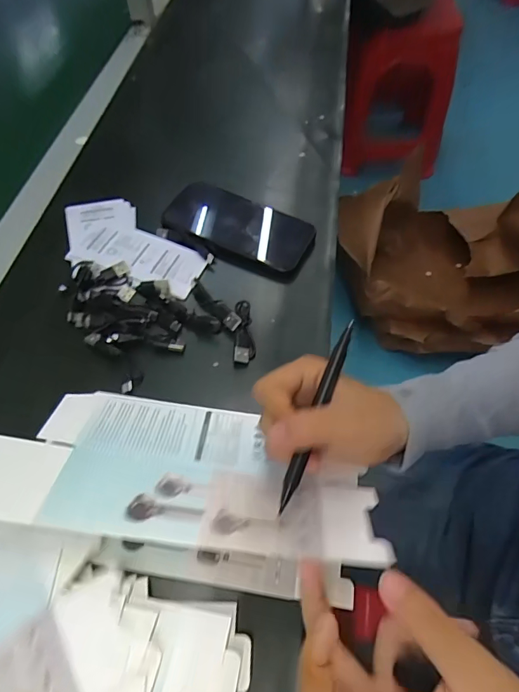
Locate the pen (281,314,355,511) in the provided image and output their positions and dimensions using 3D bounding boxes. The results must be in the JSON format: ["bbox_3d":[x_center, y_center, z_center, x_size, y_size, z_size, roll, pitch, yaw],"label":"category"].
[{"bbox_3d":[0.035,0.038,0.258,0.009,0.006,0.120,19,69,13],"label":"pen"}]

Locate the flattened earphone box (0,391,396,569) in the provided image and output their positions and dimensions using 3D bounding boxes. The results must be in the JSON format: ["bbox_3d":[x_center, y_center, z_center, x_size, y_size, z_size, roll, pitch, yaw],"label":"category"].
[{"bbox_3d":[-0.059,0.076,0.287,0.263,0.007,0.115,8,30,-1],"label":"flattened earphone box"}]

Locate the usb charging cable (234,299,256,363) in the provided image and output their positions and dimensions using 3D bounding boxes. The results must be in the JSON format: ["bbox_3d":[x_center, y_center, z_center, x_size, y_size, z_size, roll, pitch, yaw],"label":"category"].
[{"bbox_3d":[-0.013,-0.013,0.376,0.017,0.012,0.062,-1,57,0],"label":"usb charging cable"}]

